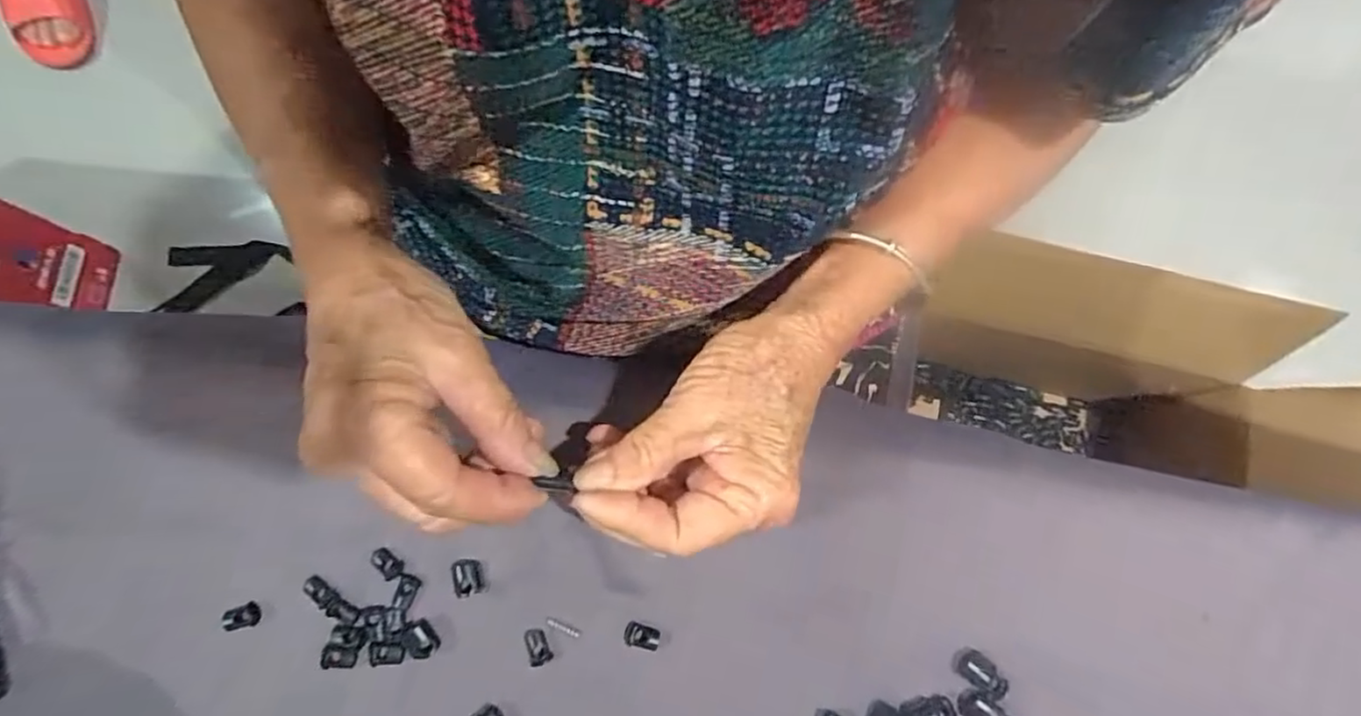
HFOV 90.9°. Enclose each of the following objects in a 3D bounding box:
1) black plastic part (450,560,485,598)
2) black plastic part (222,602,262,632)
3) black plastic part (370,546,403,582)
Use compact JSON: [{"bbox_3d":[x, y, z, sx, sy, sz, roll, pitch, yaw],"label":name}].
[{"bbox_3d":[-0.097,0.099,0.303,0.014,0.007,0.016,-19,79,-5],"label":"black plastic part"},{"bbox_3d":[-0.194,0.114,0.296,0.016,0.006,0.010,-11,78,-3],"label":"black plastic part"},{"bbox_3d":[-0.134,0.094,0.305,0.016,0.005,0.009,42,81,7],"label":"black plastic part"}]

